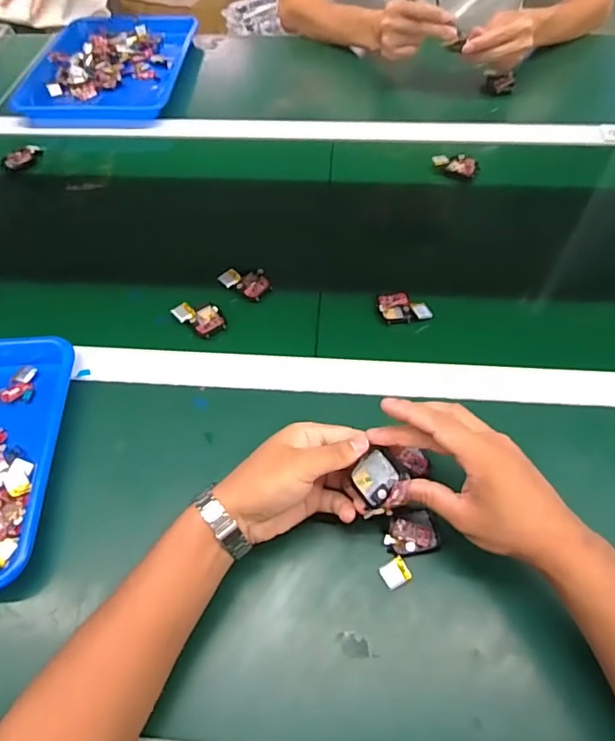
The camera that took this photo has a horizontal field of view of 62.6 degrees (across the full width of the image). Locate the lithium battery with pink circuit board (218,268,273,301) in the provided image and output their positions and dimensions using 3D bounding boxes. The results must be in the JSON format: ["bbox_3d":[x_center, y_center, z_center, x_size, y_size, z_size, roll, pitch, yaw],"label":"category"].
[{"bbox_3d":[-0.071,-0.107,0.602,0.058,0.009,0.039,22,61,16],"label":"lithium battery with pink circuit board"}]

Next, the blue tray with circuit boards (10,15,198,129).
[{"bbox_3d":[-0.346,-0.529,0.885,0.260,0.047,0.308,5,58,6],"label":"blue tray with circuit boards"}]

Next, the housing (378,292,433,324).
[{"bbox_3d":[0.110,-0.070,0.576,0.059,0.015,0.034,6,58,6],"label":"housing"}]

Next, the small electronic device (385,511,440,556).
[{"bbox_3d":[0.089,0.139,0.435,0.045,0.012,0.036,-9,57,-4],"label":"small electronic device"}]

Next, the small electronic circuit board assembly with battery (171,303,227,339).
[{"bbox_3d":[-0.121,-0.059,0.571,0.045,0.015,0.048,-32,62,-17],"label":"small electronic circuit board assembly with battery"}]

